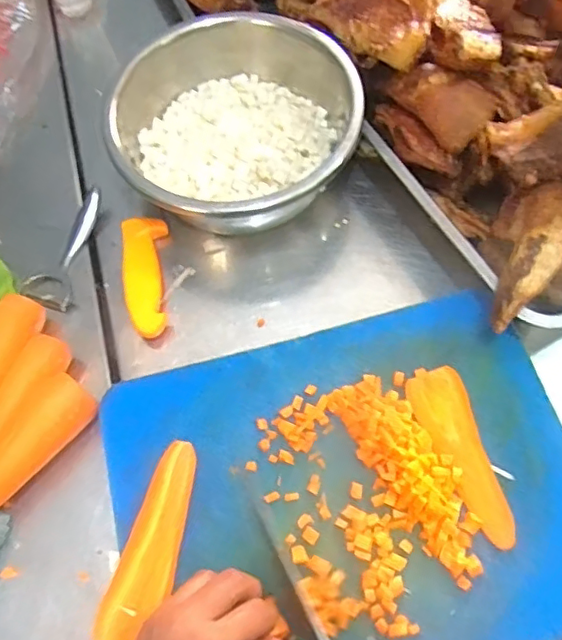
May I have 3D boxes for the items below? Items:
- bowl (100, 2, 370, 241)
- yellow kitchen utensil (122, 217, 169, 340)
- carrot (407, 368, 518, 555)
[{"bbox_3d":[-0.043,-0.193,0.599,0.244,0.108,0.225,-17,67,-7],"label":"bowl"},{"bbox_3d":[-0.141,-0.048,0.595,0.042,0.022,0.143,-6,66,-2],"label":"yellow kitchen utensil"},{"bbox_3d":[0.155,0.117,0.497,0.047,0.011,0.153,-14,66,-5],"label":"carrot"}]

